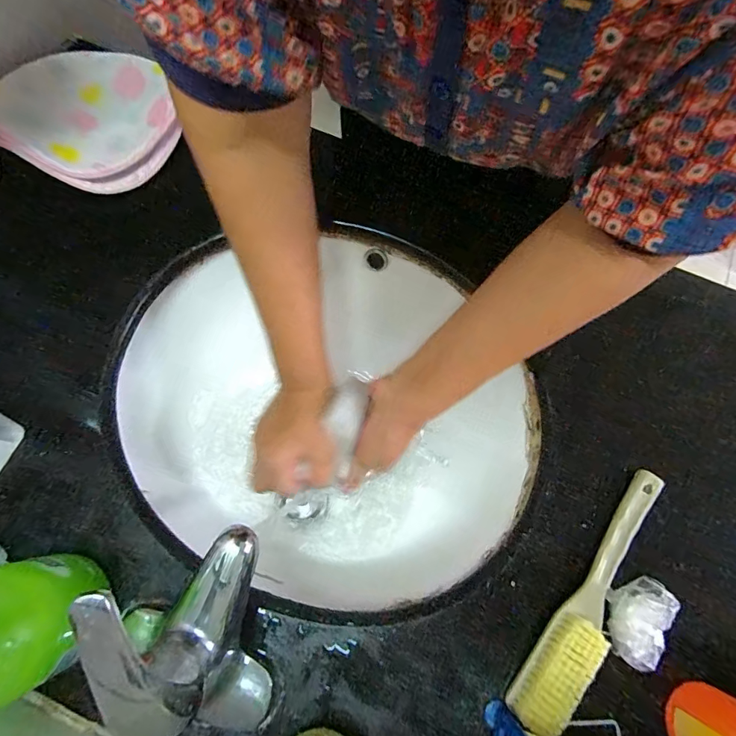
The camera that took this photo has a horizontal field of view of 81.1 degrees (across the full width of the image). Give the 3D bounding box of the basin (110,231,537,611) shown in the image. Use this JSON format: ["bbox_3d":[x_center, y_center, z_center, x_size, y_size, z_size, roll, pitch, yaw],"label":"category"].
[{"bbox_3d":[-0.030,0.059,0.504,0.400,0.157,0.390,0,73,-1],"label":"basin"}]

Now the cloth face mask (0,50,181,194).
[{"bbox_3d":[-0.289,-0.267,0.452,0.159,0.050,0.162,0,73,-1],"label":"cloth face mask"}]

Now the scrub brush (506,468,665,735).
[{"bbox_3d":[0.185,0.181,0.350,0.034,0.038,0.221,36,76,10],"label":"scrub brush"}]

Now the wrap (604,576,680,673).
[{"bbox_3d":[0.213,0.194,0.323,0.040,0.039,0.065,15,73,4],"label":"wrap"}]

